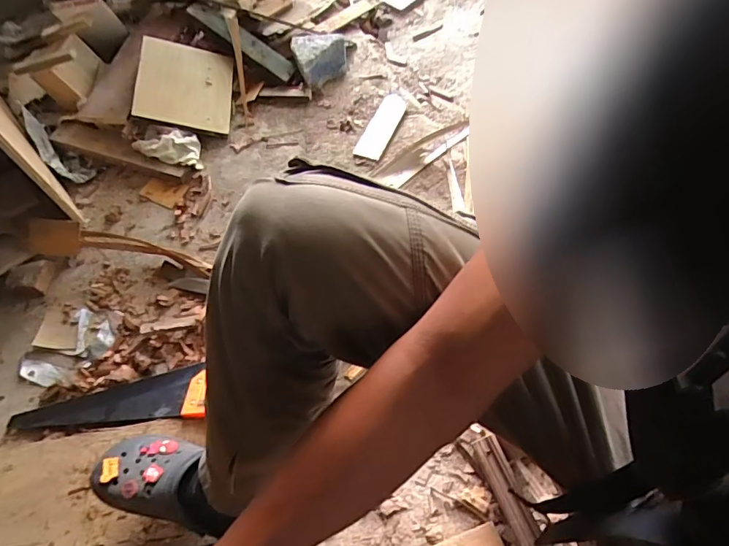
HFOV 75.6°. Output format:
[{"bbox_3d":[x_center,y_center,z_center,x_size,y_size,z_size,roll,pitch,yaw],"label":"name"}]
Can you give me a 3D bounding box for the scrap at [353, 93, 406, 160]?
[{"bbox_3d":[0.042,-0.350,1.102,0.060,0.027,0.212,18,63,12],"label":"scrap"}]

